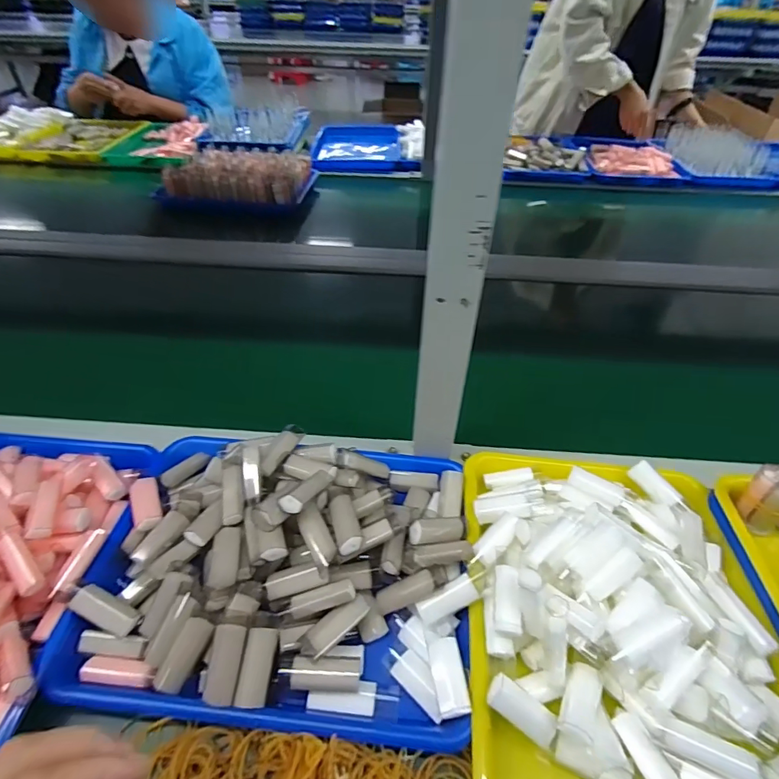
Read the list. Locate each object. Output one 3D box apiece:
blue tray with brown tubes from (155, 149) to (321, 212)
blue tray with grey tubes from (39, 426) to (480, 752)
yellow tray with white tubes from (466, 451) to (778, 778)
[{"bbox_3d":[-0.344,-0.482,1.058,0.304,0.082,0.191,4,44,2],"label":"blue tray with brown tubes"},{"bbox_3d":[-0.091,0.139,0.402,0.319,0.068,0.244,5,44,3],"label":"blue tray with grey tubes"},{"bbox_3d":[0.190,0.192,0.370,0.249,0.075,0.334,4,44,3],"label":"yellow tray with white tubes"}]

